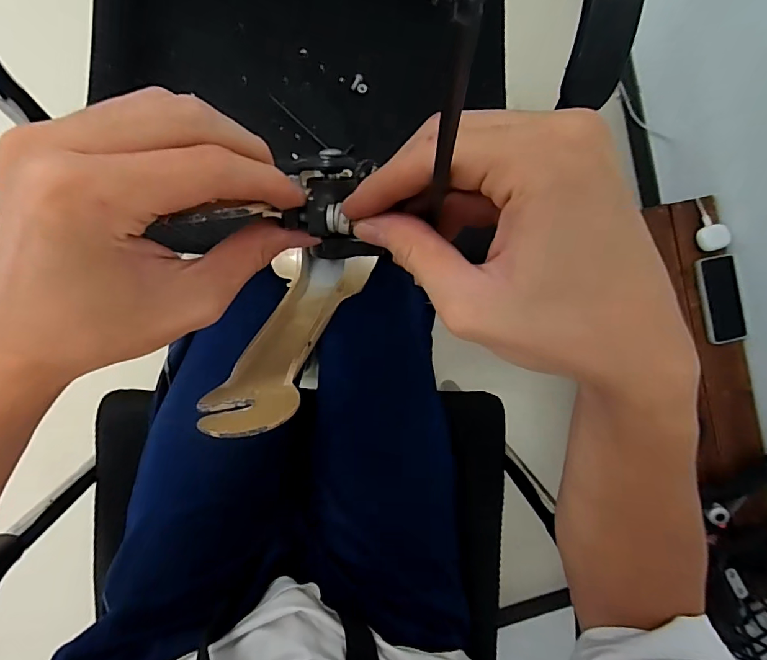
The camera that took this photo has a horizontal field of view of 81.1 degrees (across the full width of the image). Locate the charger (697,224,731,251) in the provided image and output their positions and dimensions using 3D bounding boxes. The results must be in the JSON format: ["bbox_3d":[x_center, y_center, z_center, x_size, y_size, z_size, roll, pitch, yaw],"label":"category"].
[{"bbox_3d":[0.620,-0.174,0.838,0.053,0.034,0.048,-10,92,-7],"label":"charger"}]

